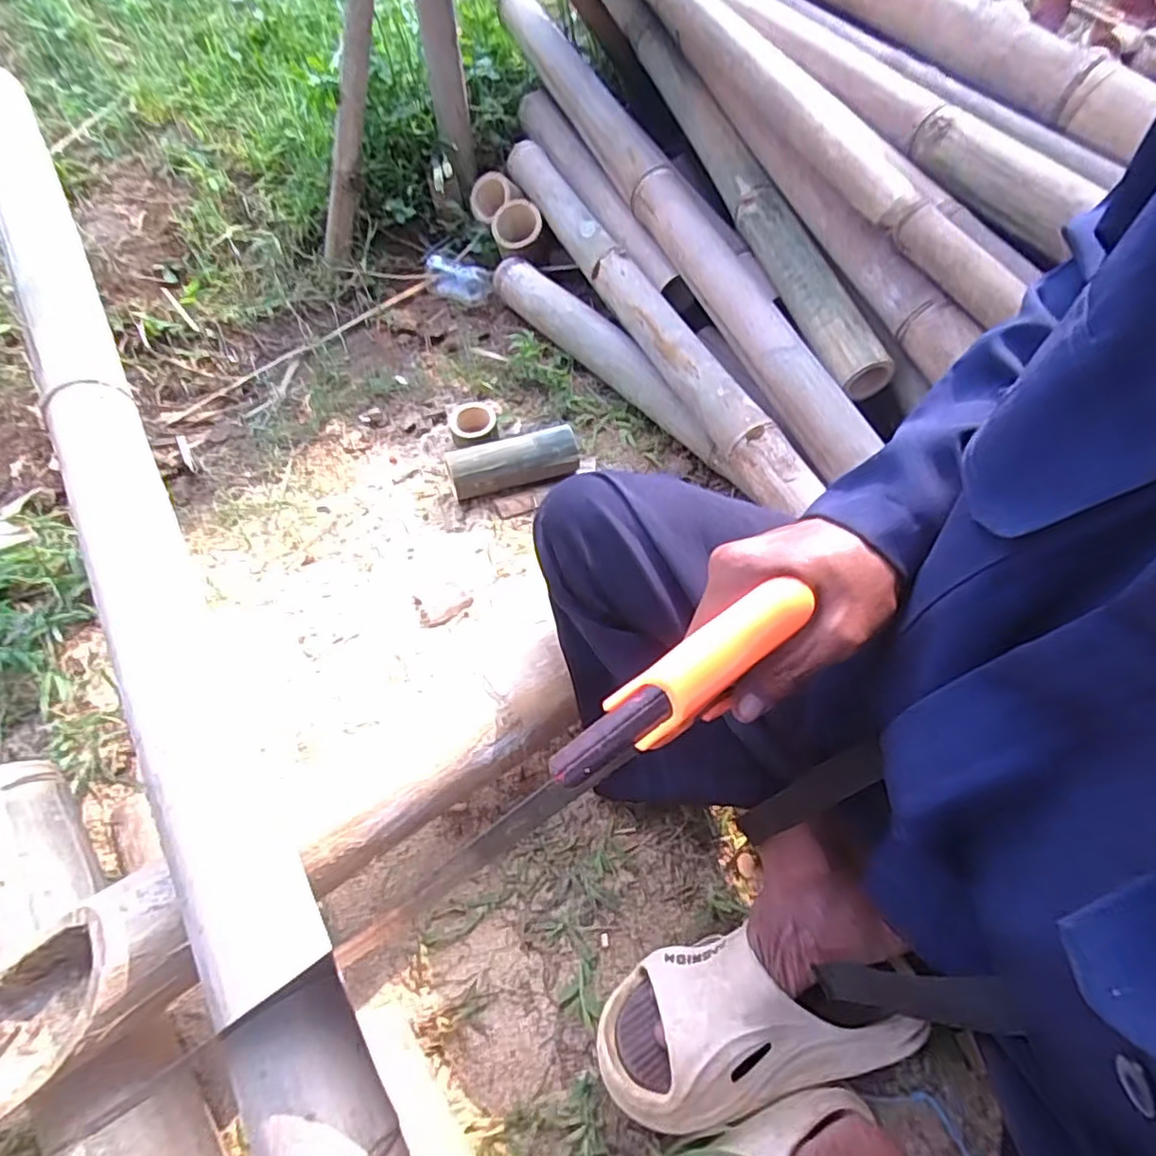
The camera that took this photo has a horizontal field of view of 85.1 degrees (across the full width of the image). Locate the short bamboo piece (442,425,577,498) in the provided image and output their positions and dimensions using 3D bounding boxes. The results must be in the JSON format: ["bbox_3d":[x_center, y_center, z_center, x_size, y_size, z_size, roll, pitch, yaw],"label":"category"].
[{"bbox_3d":[-0.084,-0.146,0.821,0.164,0.064,0.052,-17,61,-9],"label":"short bamboo piece"}]

